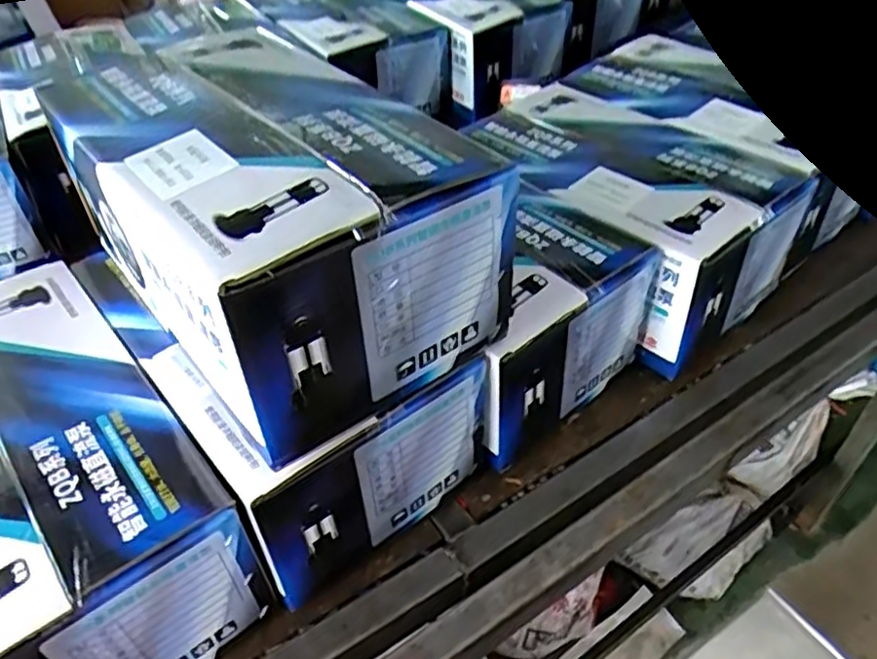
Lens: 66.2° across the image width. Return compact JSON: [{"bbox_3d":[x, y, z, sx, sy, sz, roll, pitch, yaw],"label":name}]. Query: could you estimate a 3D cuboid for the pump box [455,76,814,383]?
[{"bbox_3d":[0.238,-0.170,0.908,0.280,0.165,0.418,-29,49,-24],"label":"pump box"}]

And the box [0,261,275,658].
[{"bbox_3d":[-0.354,0.144,0.603,0.248,0.175,0.378,-31,50,-26],"label":"box"}]

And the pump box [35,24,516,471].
[{"bbox_3d":[-0.151,-0.113,0.627,0.262,0.196,0.414,-28,49,-23],"label":"pump box"}]

